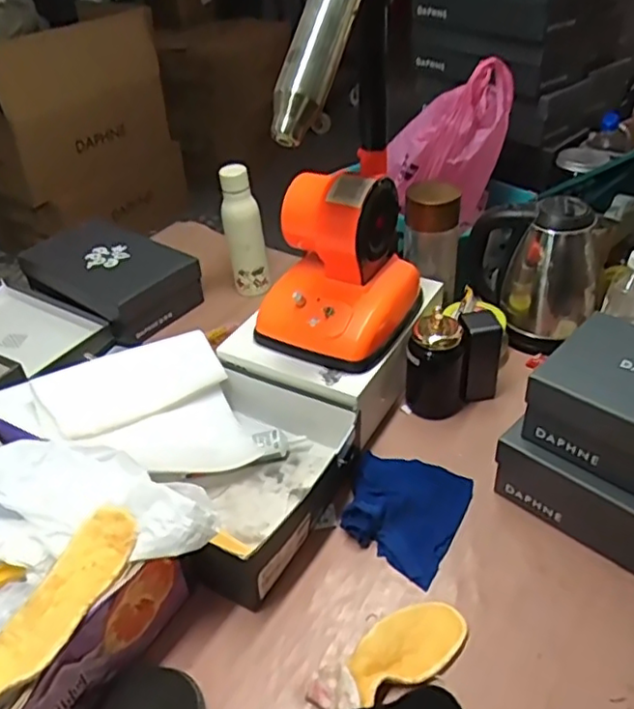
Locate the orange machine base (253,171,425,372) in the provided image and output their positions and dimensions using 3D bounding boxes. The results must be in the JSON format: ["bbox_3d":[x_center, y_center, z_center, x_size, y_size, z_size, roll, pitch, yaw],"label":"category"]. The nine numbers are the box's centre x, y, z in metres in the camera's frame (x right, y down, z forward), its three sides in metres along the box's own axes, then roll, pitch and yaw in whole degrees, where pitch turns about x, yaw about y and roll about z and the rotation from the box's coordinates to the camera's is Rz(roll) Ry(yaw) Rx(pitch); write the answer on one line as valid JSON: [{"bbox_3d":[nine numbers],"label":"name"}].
[{"bbox_3d":[0.027,-0.122,0.877,0.188,0.195,0.193,13,42,19],"label":"orange machine base"}]

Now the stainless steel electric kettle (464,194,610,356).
[{"bbox_3d":[0.348,-0.140,1.024,0.150,0.215,0.181,-30,46,-29],"label":"stainless steel electric kettle"}]

